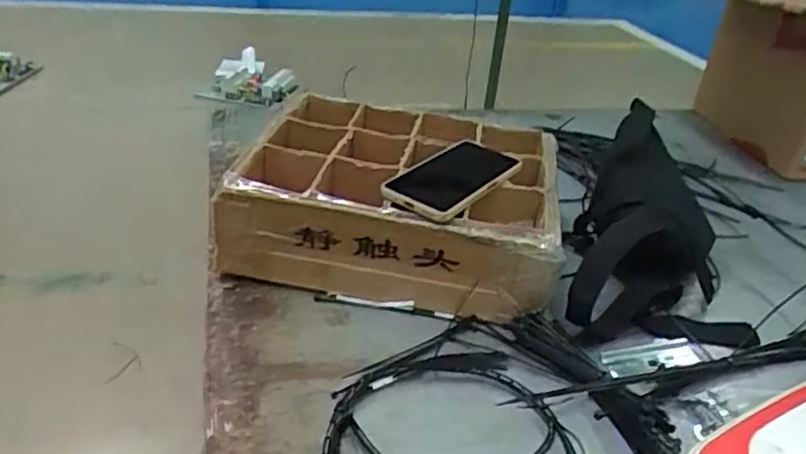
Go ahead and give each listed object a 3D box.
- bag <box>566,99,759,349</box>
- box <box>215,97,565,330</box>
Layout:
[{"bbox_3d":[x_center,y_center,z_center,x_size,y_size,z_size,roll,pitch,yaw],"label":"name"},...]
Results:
[{"bbox_3d":[0.297,-0.009,0.757,0.183,0.120,0.369,11,31,10],"label":"bag"},{"bbox_3d":[0.001,-0.040,0.768,0.340,0.113,0.315,9,31,6],"label":"box"}]

